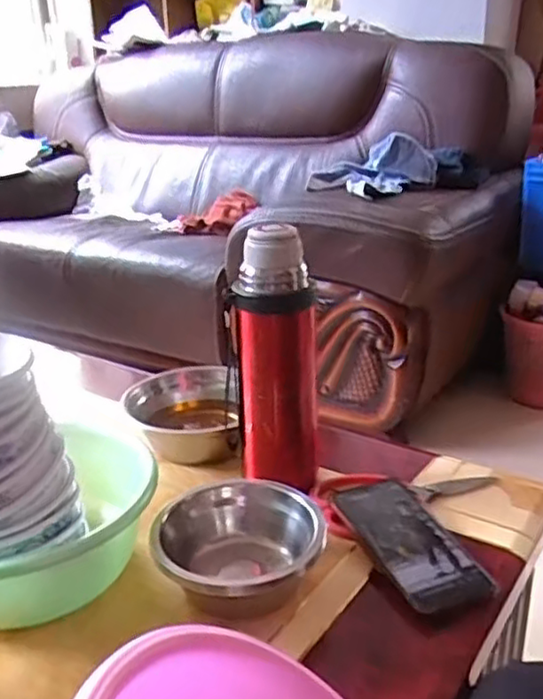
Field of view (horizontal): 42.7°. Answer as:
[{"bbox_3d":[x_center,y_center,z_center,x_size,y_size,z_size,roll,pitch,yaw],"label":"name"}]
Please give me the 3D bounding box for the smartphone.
[{"bbox_3d":[0.117,0.163,0.604,0.074,0.009,0.164,-9,24,-18],"label":"smartphone"}]

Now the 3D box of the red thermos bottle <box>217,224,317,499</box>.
[{"bbox_3d":[0.001,0.012,0.672,0.083,0.257,0.060,-3,22,-2],"label":"red thermos bottle"}]

